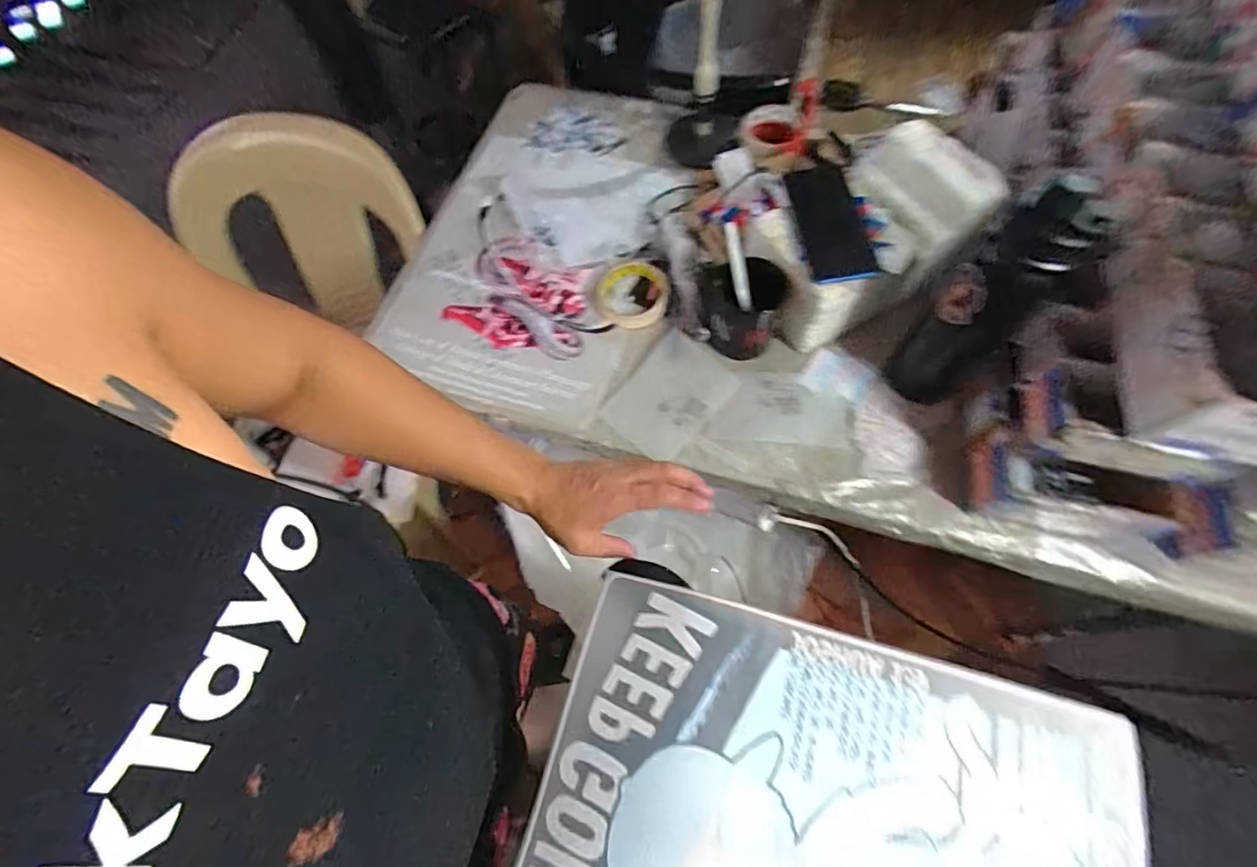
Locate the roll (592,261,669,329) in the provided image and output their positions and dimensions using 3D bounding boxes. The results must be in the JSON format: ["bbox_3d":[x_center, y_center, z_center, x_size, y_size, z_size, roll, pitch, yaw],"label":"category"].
[{"bbox_3d":[0.003,-0.182,0.711,0.097,0.016,0.095,0,67,1],"label":"roll"}]

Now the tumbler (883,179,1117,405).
[{"bbox_3d":[0.351,-0.125,0.539,0.068,0.280,0.092,-42,73,-15],"label":"tumbler"}]

